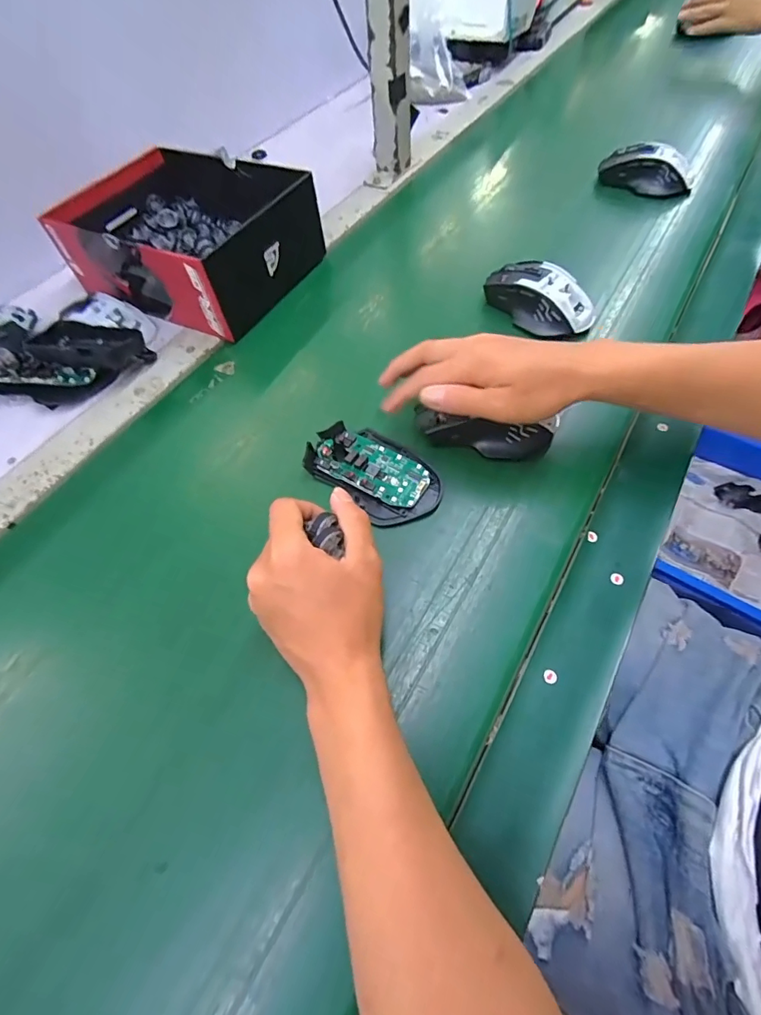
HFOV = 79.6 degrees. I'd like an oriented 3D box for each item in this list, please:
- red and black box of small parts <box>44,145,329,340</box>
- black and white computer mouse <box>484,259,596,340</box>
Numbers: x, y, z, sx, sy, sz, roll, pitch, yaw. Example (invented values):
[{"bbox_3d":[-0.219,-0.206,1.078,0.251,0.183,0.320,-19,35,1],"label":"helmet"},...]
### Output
[{"bbox_3d":[-0.220,-0.314,0.528,0.247,0.084,0.195,22,62,16],"label":"red and black box of small parts"},{"bbox_3d":[0.158,-0.210,0.460,0.108,0.037,0.059,36,67,23],"label":"black and white computer mouse"}]

